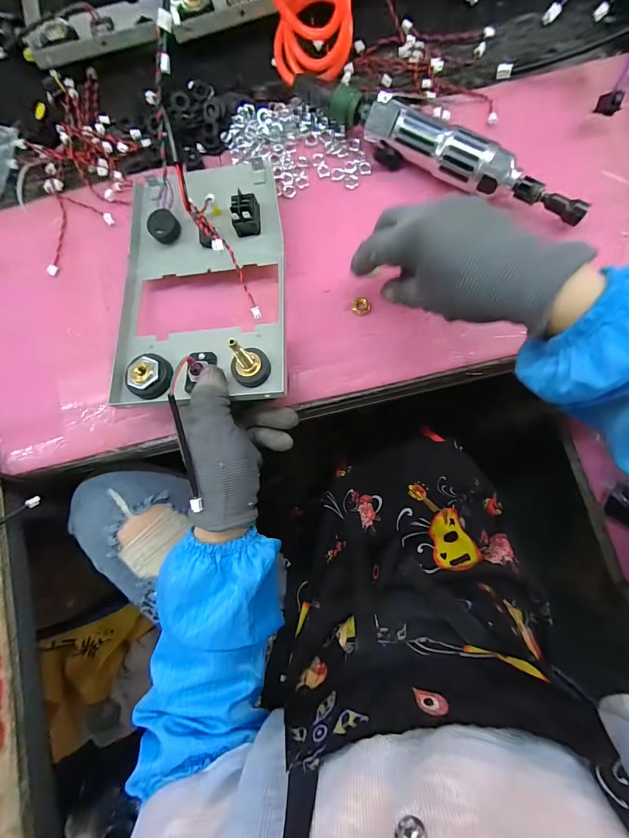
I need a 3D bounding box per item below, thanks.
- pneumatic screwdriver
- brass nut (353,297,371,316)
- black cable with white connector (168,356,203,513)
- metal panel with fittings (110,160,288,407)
[{"bbox_3d":[0.106,-0.254,0.328,0.297,0.044,0.034,34,85,7],"label":"pneumatic screwdriver"},{"bbox_3d":[0.045,-0.106,0.328,0.016,0.007,0.016,0,82,3],"label":"brass nut"},{"bbox_3d":[-0.097,0.009,0.266,0.015,0.024,0.119,-6,84,3],"label":"black cable with white connector"},{"bbox_3d":[-0.103,-0.129,0.301,0.146,0.064,0.228,-3,85,3],"label":"metal panel with fittings"}]

